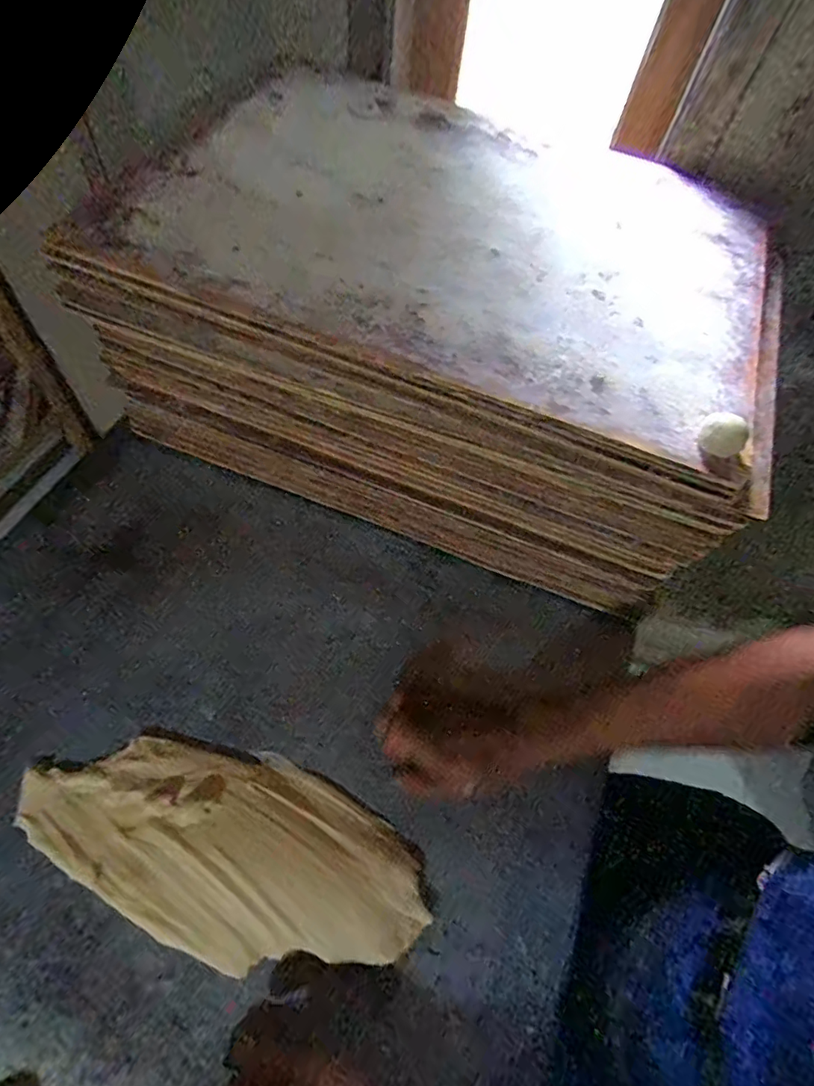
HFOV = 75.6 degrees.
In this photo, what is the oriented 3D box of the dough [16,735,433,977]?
[{"bbox_3d":[-0.141,0.232,0.406,0.307,0.020,0.131,19,62,7],"label":"dough"}]

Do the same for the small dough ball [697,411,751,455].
[{"bbox_3d":[0.230,-0.080,0.380,0.031,0.024,0.032,2,60,-4],"label":"small dough ball"}]

